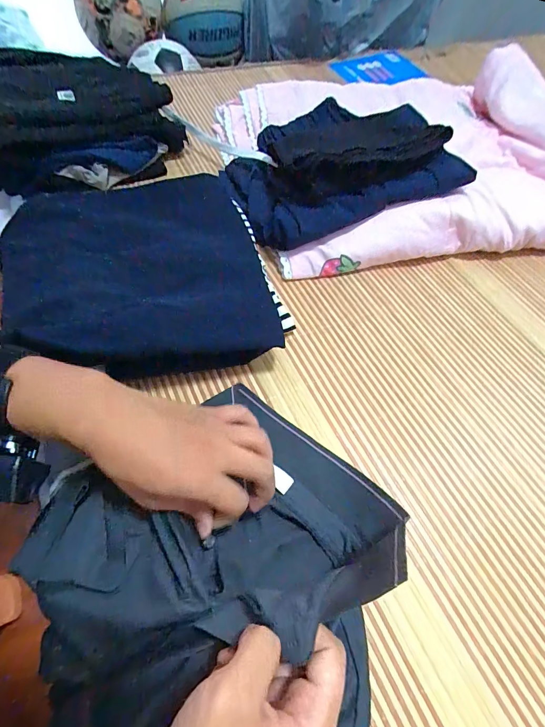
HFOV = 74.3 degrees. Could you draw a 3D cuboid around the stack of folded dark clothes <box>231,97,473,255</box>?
[{"bbox_3d":[0.107,-0.234,0.456,0.289,0.128,0.093,-15,59,-14],"label":"stack of folded dark clothes"}]

